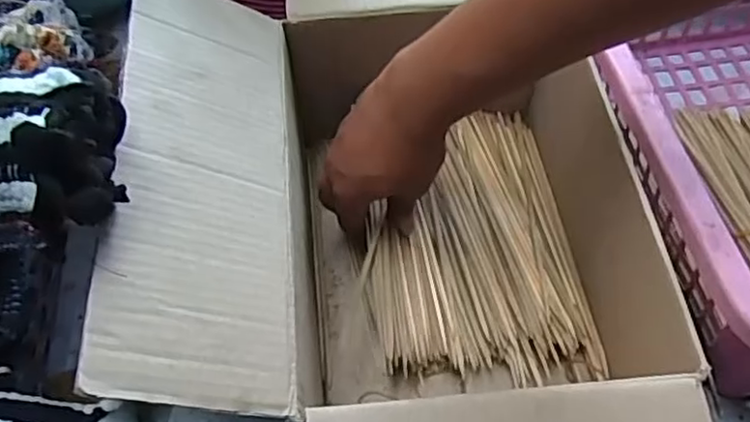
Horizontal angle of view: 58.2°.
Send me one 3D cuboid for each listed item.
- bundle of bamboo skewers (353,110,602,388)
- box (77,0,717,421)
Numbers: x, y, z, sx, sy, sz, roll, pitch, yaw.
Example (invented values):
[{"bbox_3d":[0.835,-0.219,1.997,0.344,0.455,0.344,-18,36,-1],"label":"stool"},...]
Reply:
[{"bbox_3d":[0.071,0.019,0.526,0.154,0.047,0.225,-6,52,-1],"label":"bundle of bamboo skewers"},{"bbox_3d":[0.008,0.004,0.452,0.282,0.204,0.480,-6,57,-1],"label":"box"}]

